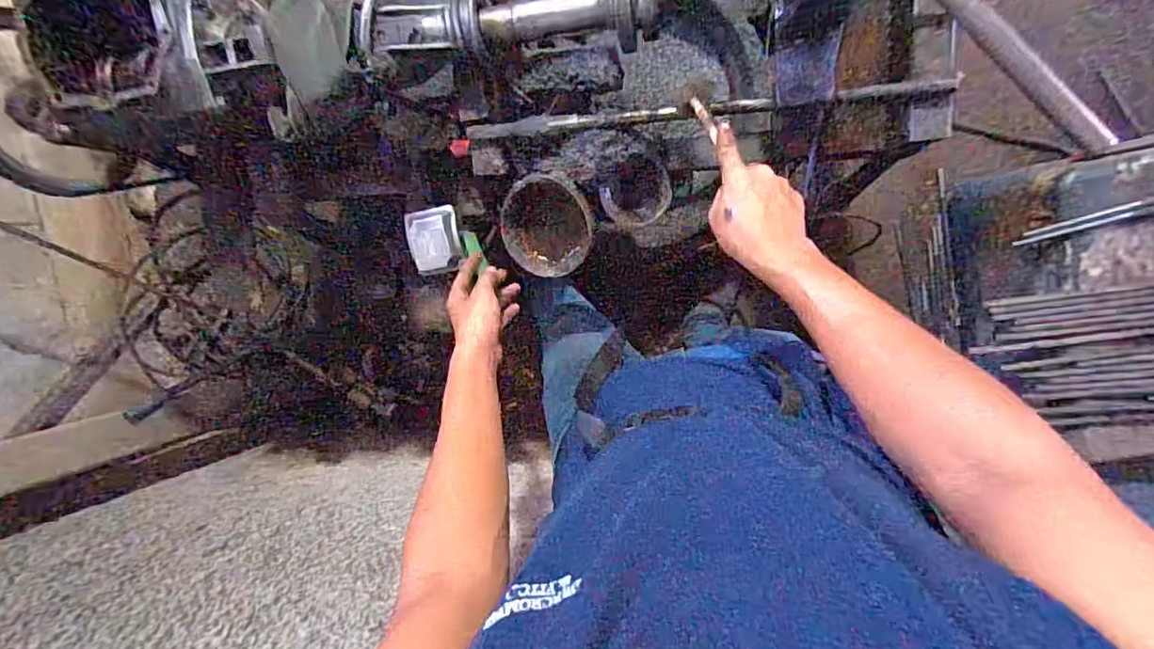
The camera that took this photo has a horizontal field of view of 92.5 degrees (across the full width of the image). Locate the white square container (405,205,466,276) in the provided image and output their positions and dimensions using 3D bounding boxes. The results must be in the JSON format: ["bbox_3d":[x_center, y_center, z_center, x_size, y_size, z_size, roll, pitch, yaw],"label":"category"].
[{"bbox_3d":[-0.195,-0.115,0.758,0.068,0.025,0.086,-10,98,13],"label":"white square container"}]

